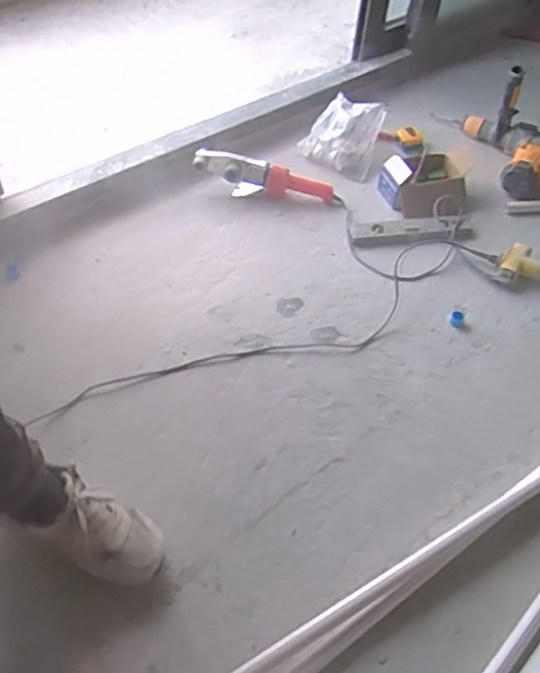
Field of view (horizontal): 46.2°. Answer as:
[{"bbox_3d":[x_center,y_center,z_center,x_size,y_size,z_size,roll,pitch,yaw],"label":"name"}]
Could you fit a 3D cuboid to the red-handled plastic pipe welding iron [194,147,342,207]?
[{"bbox_3d":[-0.005,-0.378,1.550,0.366,0.098,0.054,13,49,-10],"label":"red-handled plastic pipe welding iron"}]

